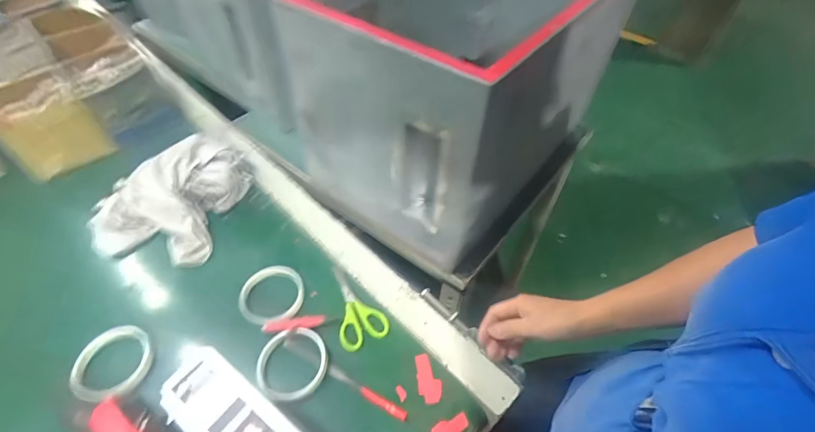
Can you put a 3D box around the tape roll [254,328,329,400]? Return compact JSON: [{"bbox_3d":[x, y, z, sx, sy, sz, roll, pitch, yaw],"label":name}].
[{"bbox_3d":[-0.144,0.181,0.472,0.088,0.013,0.084,1,51,-1],"label":"tape roll"}]

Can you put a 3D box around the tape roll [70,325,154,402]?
[{"bbox_3d":[-0.362,0.177,0.468,0.076,0.014,0.088,1,51,-1],"label":"tape roll"}]

